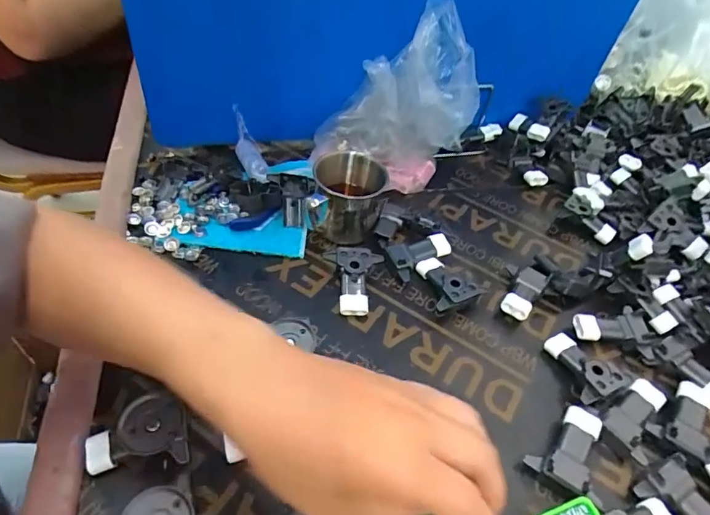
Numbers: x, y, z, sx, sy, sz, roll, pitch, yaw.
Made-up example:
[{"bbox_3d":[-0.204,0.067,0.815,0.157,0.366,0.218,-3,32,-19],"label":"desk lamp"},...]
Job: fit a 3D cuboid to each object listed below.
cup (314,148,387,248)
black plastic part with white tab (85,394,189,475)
[{"bbox_3d":[-0.006,-0.063,0.480,0.067,0.065,0.076,2,47,-8],"label":"cup"},{"bbox_3d":[-0.149,0.123,0.323,0.066,0.033,0.041,1,47,-9],"label":"black plastic part with white tab"}]

